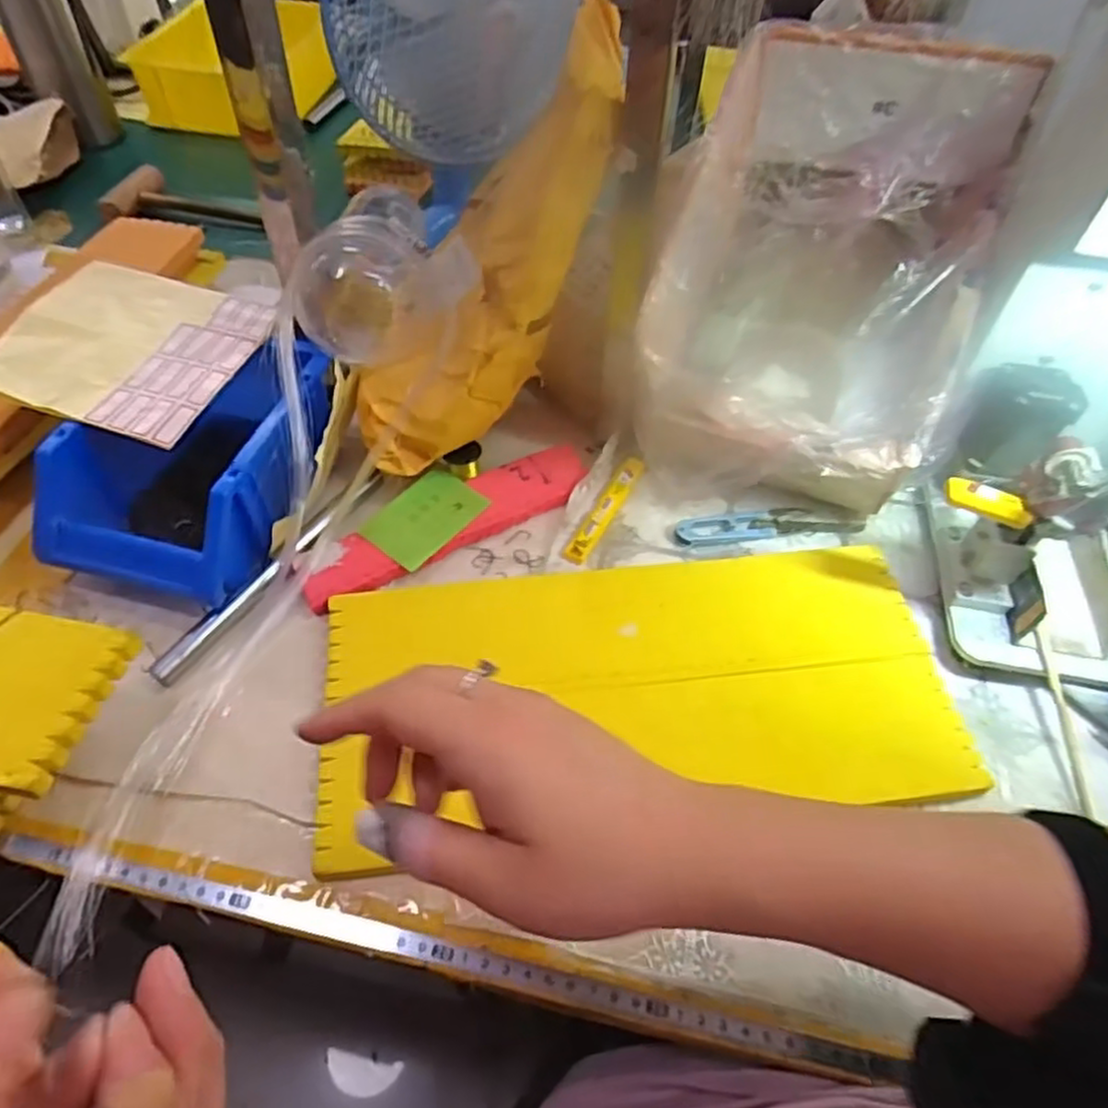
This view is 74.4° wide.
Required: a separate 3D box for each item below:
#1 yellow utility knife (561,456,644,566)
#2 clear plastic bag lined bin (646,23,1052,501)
[{"bbox_3d":[0.035,-0.031,0.497,0.017,0.009,0.097,25,55,15],"label":"yellow utility knife"},{"bbox_3d":[0.170,-0.173,0.475,0.199,0.226,0.211,13,53,7],"label":"clear plastic bag lined bin"}]

